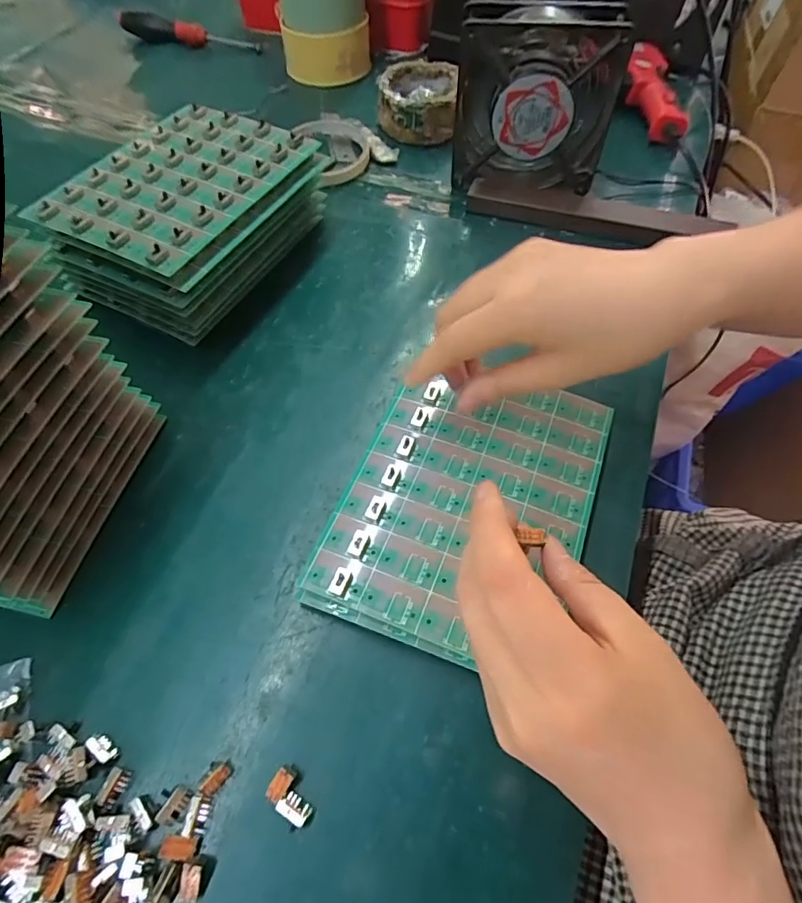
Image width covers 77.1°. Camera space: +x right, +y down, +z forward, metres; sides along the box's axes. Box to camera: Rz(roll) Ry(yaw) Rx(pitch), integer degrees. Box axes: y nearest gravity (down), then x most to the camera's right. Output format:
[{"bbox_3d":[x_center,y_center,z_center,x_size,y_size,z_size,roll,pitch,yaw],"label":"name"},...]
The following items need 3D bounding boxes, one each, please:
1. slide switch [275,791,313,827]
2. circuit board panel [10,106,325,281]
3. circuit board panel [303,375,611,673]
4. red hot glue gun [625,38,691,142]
[{"bbox_3d":[-0.043,0.146,0.205,0.013,0.007,0.008,25,62,17],"label":"slide switch"},{"bbox_3d":[-0.151,-0.191,0.347,0.117,0.013,0.165,24,61,16],"label":"circuit board panel"},{"bbox_3d":[0.036,0.023,0.272,0.124,0.007,0.166,19,60,12],"label":"circuit board panel"},{"bbox_3d":[0.249,-0.356,0.500,0.045,0.034,0.142,2,58,3],"label":"red hot glue gun"}]

